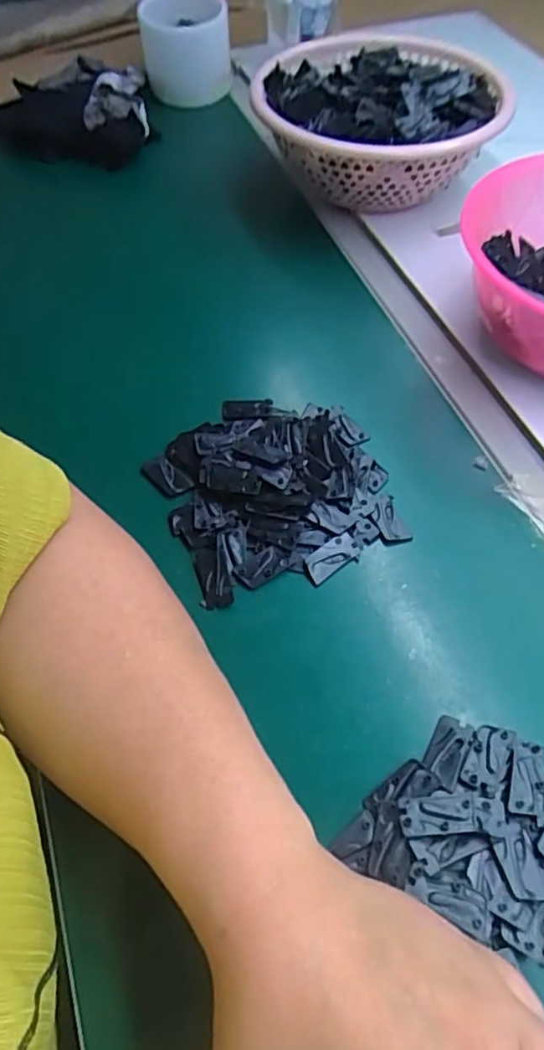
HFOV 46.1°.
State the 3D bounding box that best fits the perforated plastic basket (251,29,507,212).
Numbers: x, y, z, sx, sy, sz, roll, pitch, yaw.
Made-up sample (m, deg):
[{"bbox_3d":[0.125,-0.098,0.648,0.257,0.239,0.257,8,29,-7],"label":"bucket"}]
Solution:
[{"bbox_3d":[0.087,-0.327,0.549,0.180,0.101,0.189,-1,57,1],"label":"perforated plastic basket"}]

